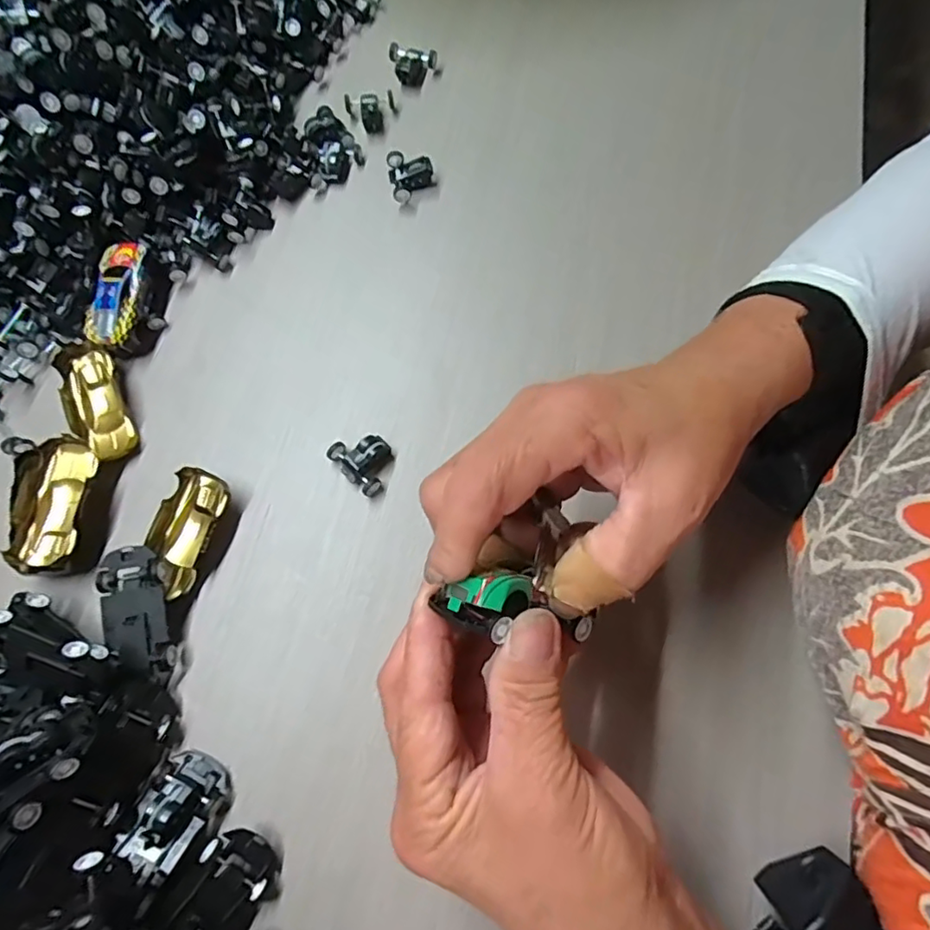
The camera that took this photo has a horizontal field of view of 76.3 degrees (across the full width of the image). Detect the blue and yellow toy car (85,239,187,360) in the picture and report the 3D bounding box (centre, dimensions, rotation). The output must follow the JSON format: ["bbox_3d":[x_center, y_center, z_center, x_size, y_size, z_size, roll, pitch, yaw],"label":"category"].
[{"bbox_3d":[-0.187,-0.094,0.332,0.035,0.023,0.064,9,71,4],"label":"blue and yellow toy car"}]

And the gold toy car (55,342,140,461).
[{"bbox_3d":[-0.200,-0.035,0.318,0.029,0.013,0.069,-23,72,-6],"label":"gold toy car"}]

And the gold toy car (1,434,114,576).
[{"bbox_3d":[-0.202,0.020,0.295,0.038,0.020,0.068,-2,71,1],"label":"gold toy car"}]

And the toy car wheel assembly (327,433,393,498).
[{"bbox_3d":[-0.052,-0.004,0.301,0.033,0.012,0.027,38,76,13],"label":"toy car wheel assembly"}]

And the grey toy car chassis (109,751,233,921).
[{"bbox_3d":[-0.122,0.145,0.244,0.033,0.016,0.050,32,50,14],"label":"grey toy car chassis"}]

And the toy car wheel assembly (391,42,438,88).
[{"bbox_3d":[-0.038,-0.269,0.400,0.032,0.009,0.025,16,72,7],"label":"toy car wheel assembly"}]

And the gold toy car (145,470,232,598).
[{"bbox_3d":[-0.139,0.031,0.290,0.032,0.018,0.058,19,72,8],"label":"gold toy car"}]

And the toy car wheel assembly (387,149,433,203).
[{"bbox_3d":[-0.034,-0.180,0.367,0.027,0.016,0.033,-15,71,-4],"label":"toy car wheel assembly"}]

